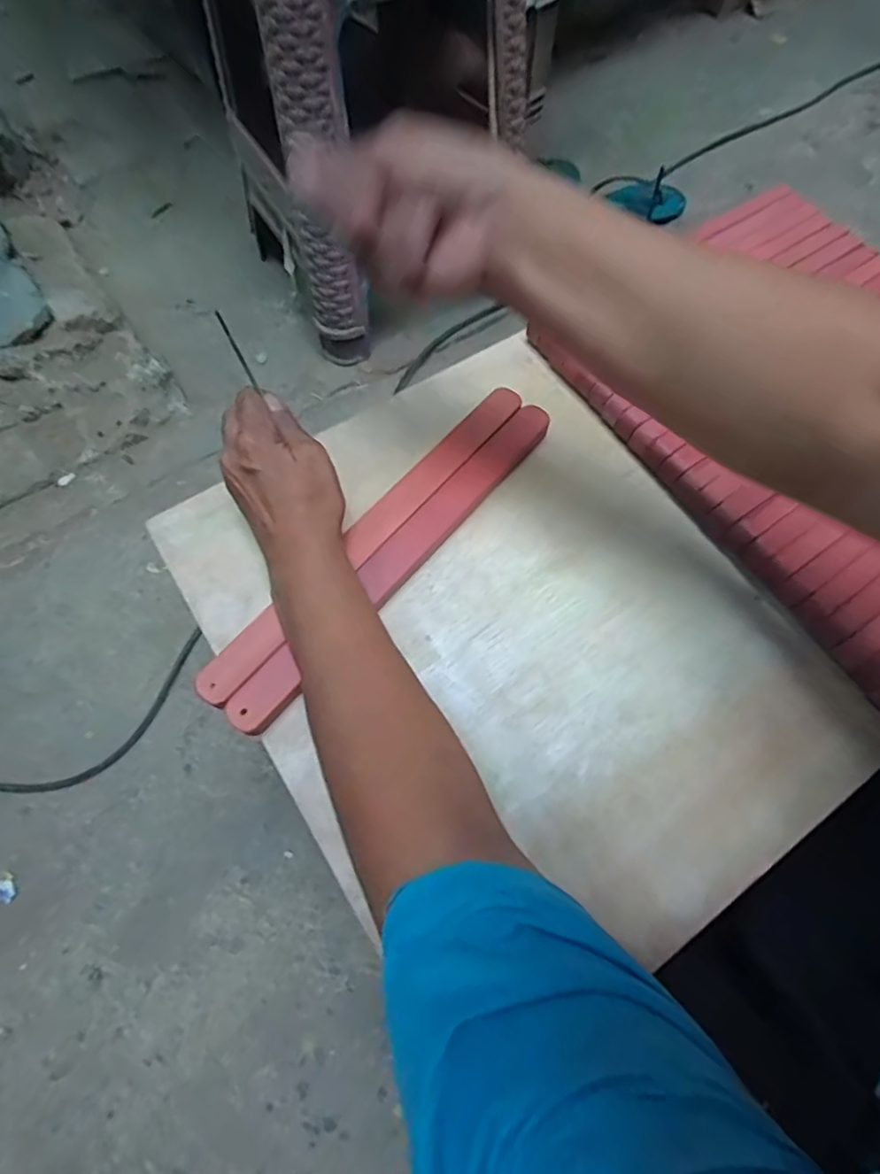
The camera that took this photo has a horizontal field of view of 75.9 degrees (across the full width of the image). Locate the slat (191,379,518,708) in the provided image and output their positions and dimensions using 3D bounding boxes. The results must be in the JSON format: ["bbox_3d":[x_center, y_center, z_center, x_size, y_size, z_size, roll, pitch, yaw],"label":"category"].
[{"bbox_3d":[-0.045,-0.041,0.387,0.028,0.009,0.301,38,72,13],"label":"slat"}]

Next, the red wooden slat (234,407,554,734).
[{"bbox_3d":[-0.024,-0.024,0.385,0.028,0.013,0.301,38,72,13],"label":"red wooden slat"}]

